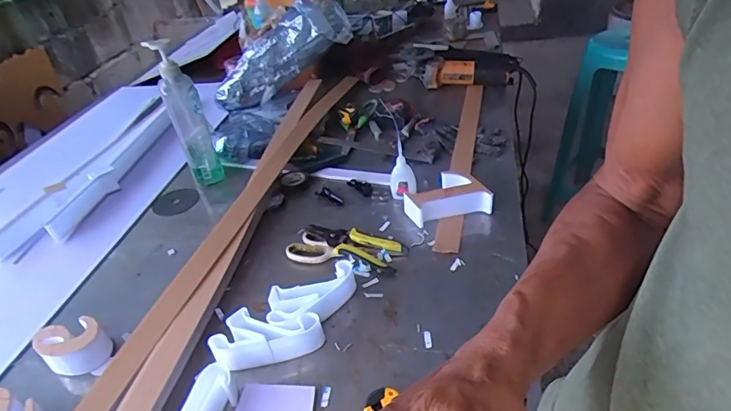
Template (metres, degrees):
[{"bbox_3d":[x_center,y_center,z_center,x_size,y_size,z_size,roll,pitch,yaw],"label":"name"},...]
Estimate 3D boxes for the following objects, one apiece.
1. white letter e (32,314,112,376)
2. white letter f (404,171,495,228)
[{"bbox_3d":[-0.389,0.184,0.639,0.072,0.040,0.070,-5,35,4],"label":"white letter e"},{"bbox_3d":[0.136,-0.013,0.818,0.134,0.046,0.086,-11,36,-5],"label":"white letter f"}]

